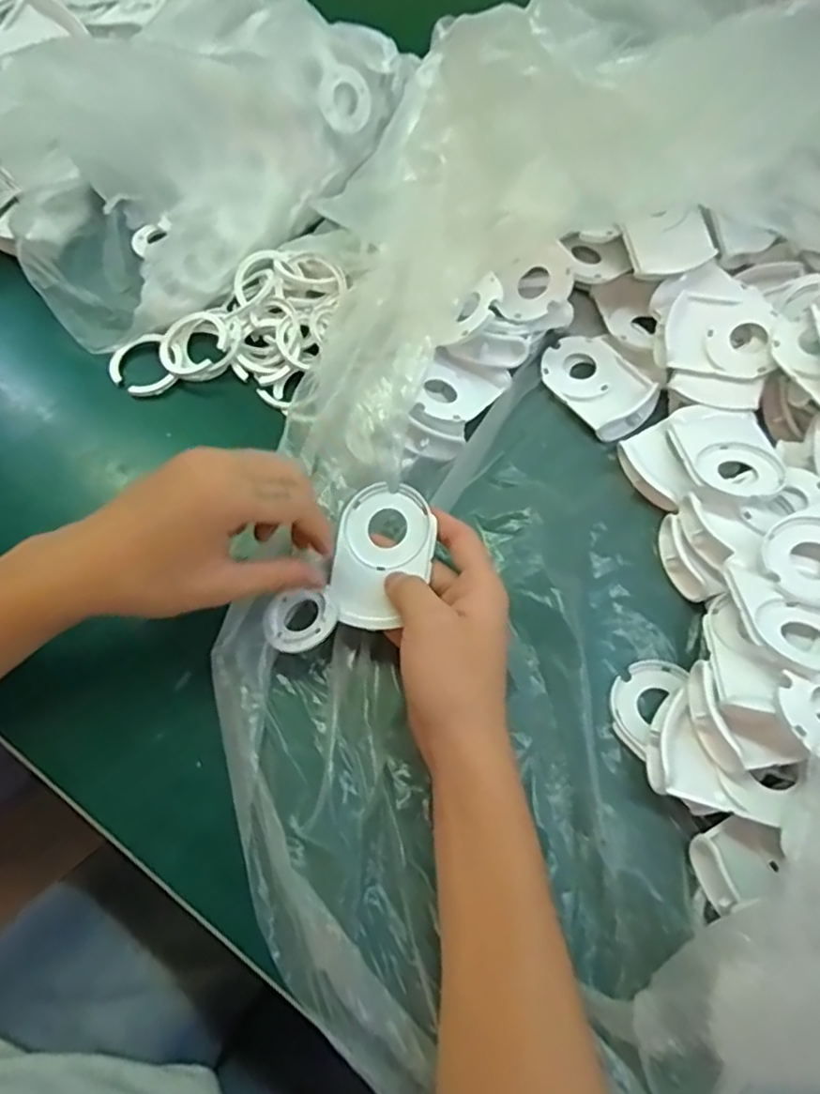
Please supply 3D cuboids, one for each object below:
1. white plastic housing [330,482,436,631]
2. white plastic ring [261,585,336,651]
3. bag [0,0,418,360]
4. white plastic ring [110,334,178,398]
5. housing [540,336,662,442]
[{"bbox_3d":[-0.015,0.004,0.378,0.055,0.018,0.084,7,64,1],"label":"white plastic housing"},{"bbox_3d":[-0.061,0.041,0.370,0.040,0.011,0.034,-3,64,-4],"label":"white plastic ring"},{"bbox_3d":[-0.168,-0.324,0.517,0.330,0.086,0.236,-39,72,-19],"label":"bag"},{"bbox_3d":[-0.189,-0.128,0.464,0.042,0.011,0.041,-17,66,-10],"label":"white plastic ring"},{"bbox_3d":[0.132,-0.117,0.469,0.054,0.017,0.082,-32,69,-16],"label":"housing"}]

